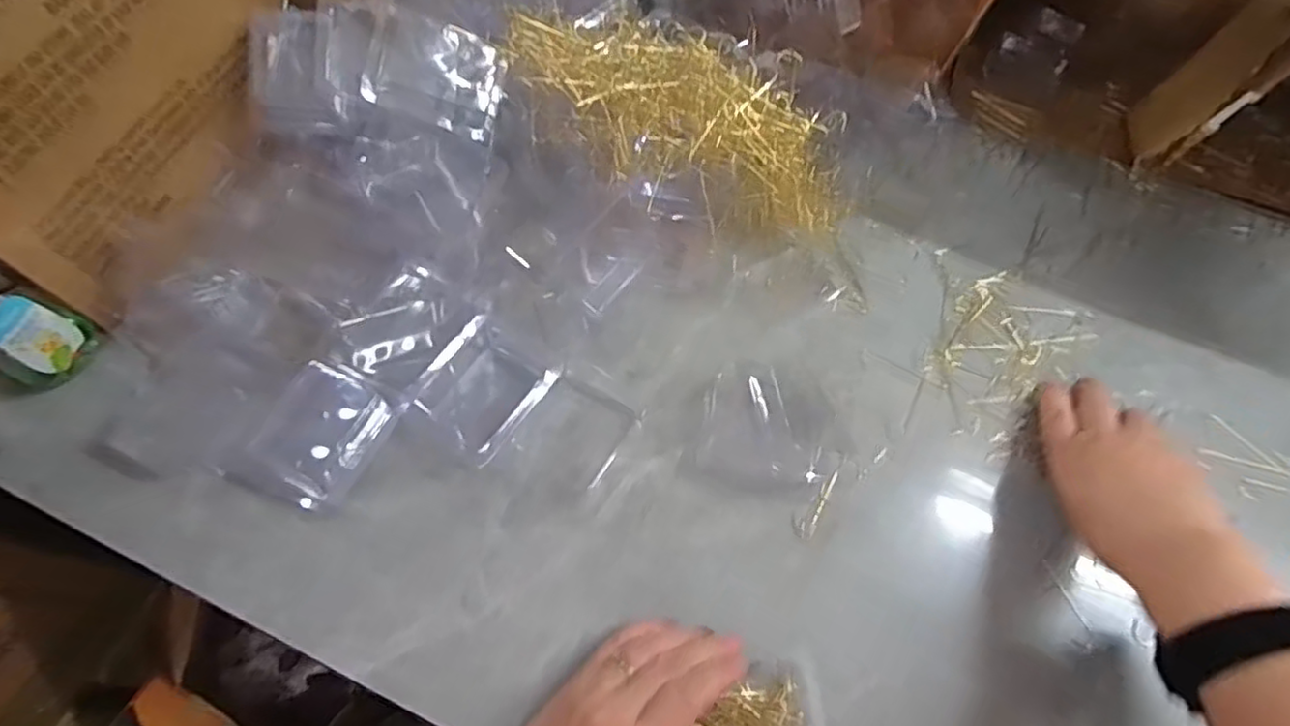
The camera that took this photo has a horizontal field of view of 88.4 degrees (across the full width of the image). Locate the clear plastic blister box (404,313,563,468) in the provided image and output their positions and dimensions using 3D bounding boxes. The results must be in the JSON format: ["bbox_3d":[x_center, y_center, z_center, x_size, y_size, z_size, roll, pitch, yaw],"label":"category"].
[{"bbox_3d":[-0.109,0.014,0.445,0.066,0.016,0.081,32,66,12],"label":"clear plastic blister box"}]

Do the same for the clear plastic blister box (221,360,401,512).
[{"bbox_3d":[-0.209,0.044,0.418,0.074,0.028,0.085,25,64,9],"label":"clear plastic blister box"}]

